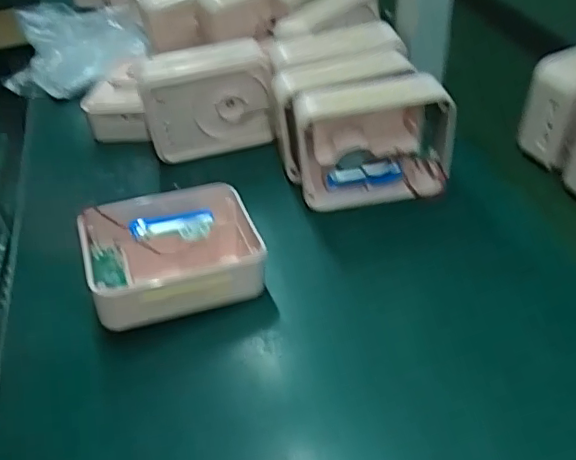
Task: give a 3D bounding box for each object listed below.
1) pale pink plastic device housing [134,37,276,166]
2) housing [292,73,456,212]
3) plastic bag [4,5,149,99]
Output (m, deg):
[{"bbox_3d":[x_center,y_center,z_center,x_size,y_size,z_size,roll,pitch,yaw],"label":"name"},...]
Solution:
[{"bbox_3d":[-0.081,-0.129,0.576,0.126,0.097,0.046,-14,43,-10],"label":"pale pink plastic device housing"},{"bbox_3d":[0.073,-0.075,0.502,0.133,0.105,0.044,-6,42,0],"label":"housing"},{"bbox_3d":[-0.288,-0.261,0.769,0.142,0.096,0.167,13,45,20],"label":"plastic bag"}]

